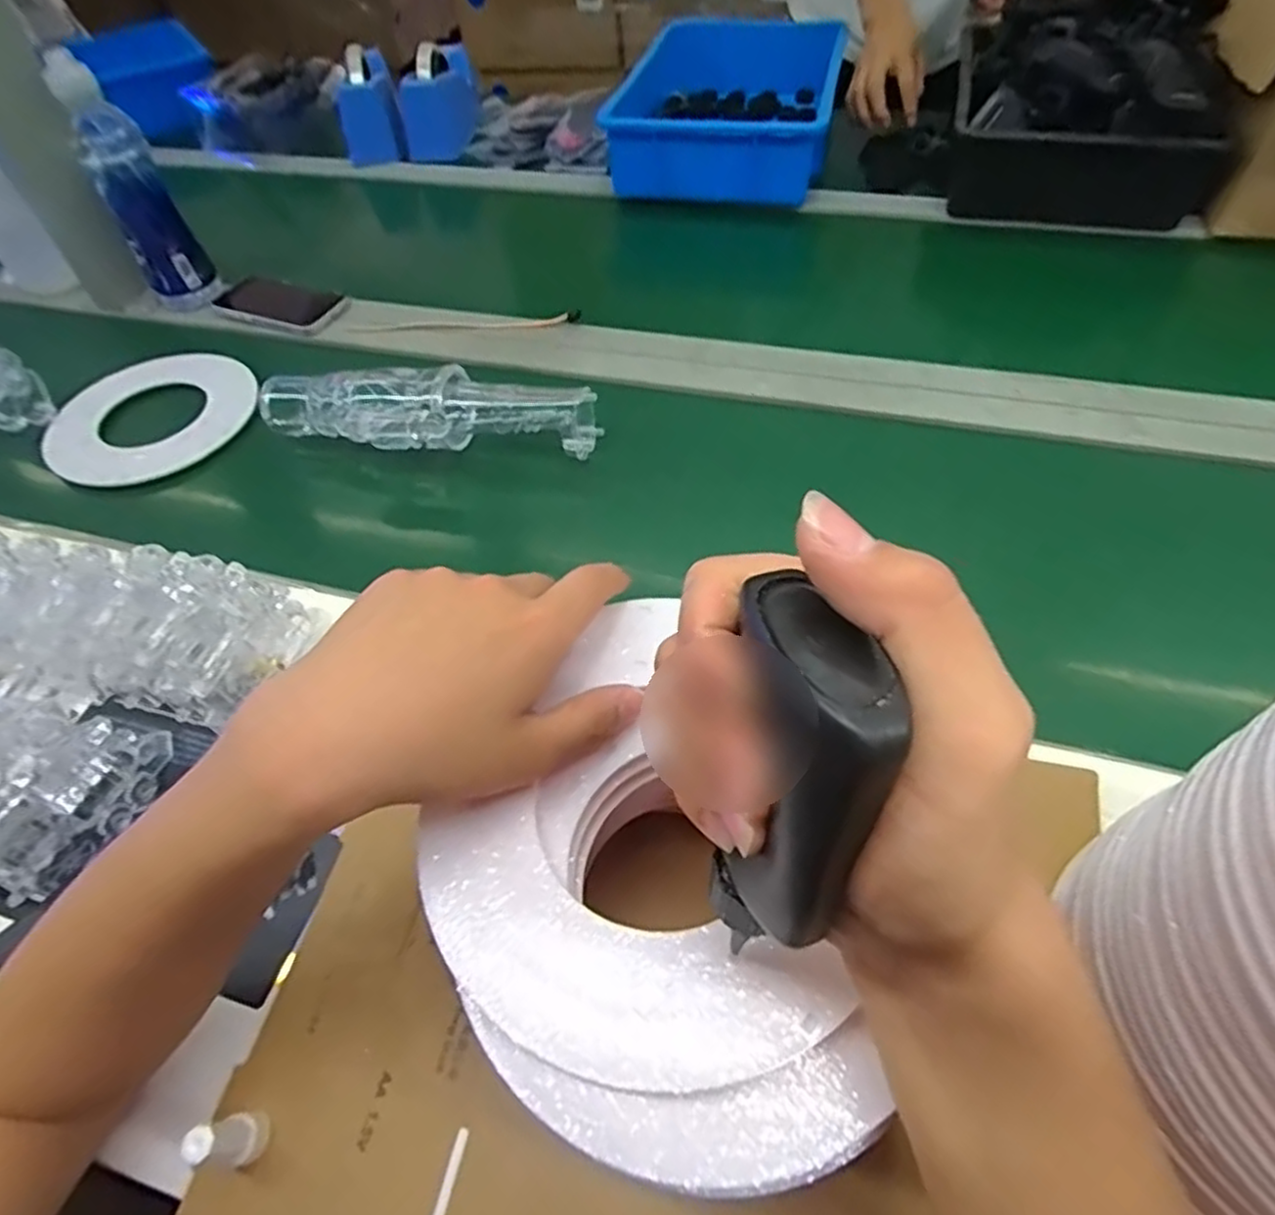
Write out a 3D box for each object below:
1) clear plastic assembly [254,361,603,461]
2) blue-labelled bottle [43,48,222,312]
[{"bbox_3d":[-0.190,-0.170,0.621,0.305,0.060,0.081,-1,53,4],"label":"clear plastic assembly"},{"bbox_3d":[-0.516,-0.416,0.736,0.069,0.241,0.085,-30,57,-17],"label":"blue-labelled bottle"}]

